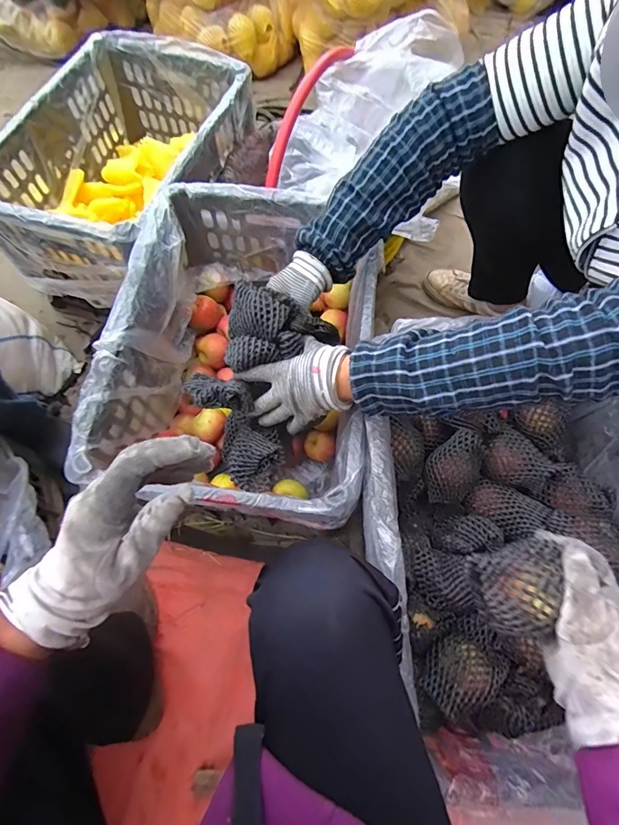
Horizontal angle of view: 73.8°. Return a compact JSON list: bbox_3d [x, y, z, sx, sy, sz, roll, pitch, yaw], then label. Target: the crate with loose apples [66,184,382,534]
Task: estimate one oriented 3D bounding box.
[{"bbox_3d":[-0.094,-0.077,0.681,0.359,0.267,0.478,8,70,4],"label":"crate with loose apples"}]

